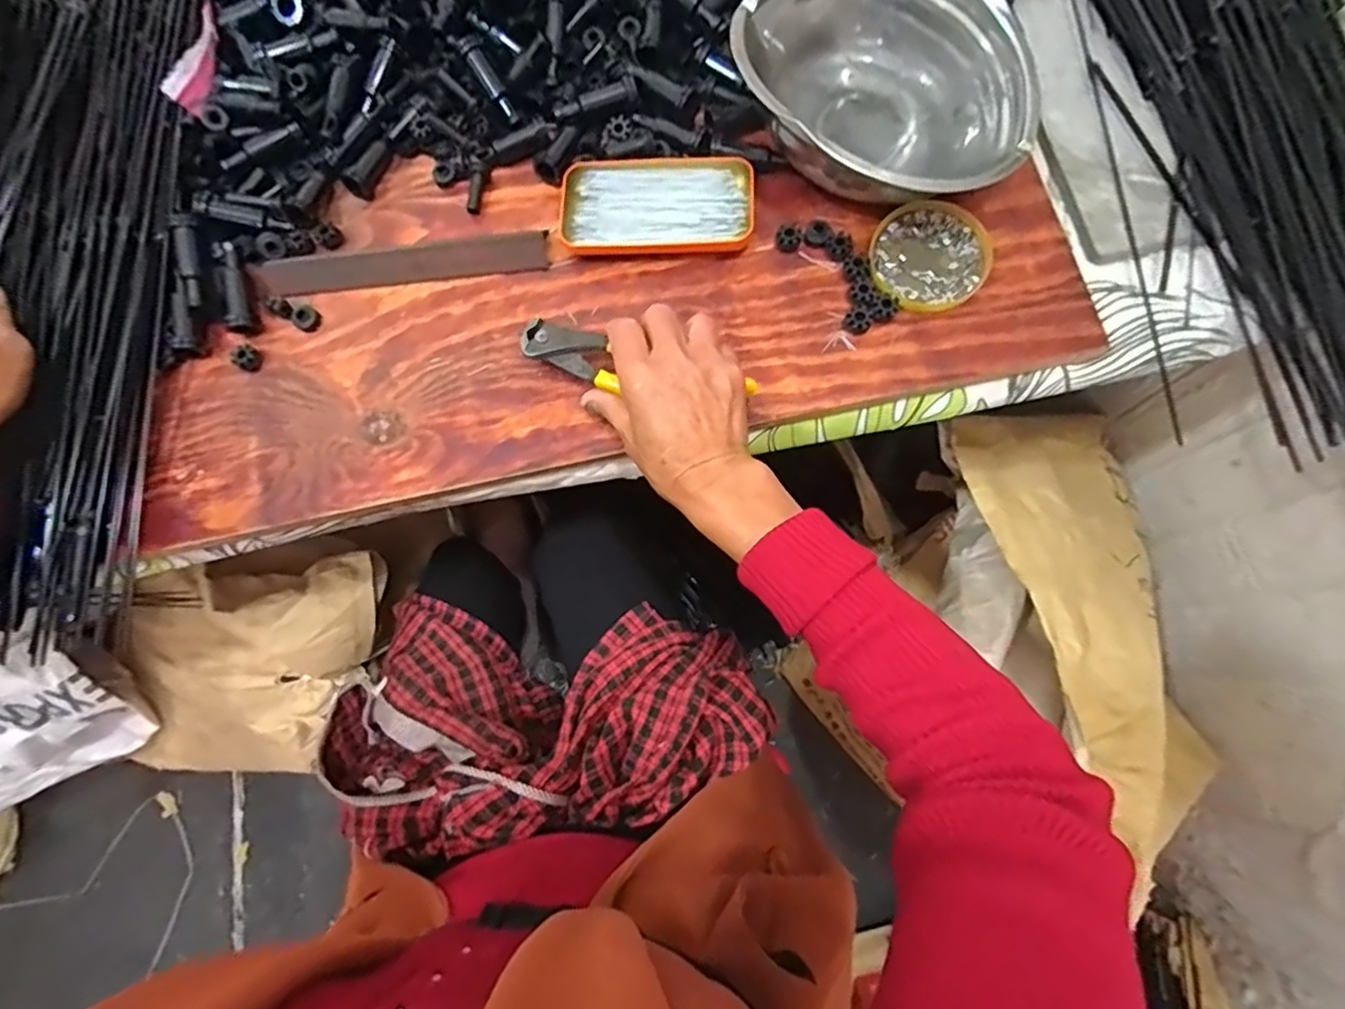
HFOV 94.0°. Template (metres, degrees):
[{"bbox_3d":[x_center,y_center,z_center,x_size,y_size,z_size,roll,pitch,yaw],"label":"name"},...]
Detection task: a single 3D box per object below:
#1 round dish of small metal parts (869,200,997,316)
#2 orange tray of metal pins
[{"bbox_3d":[0.188,-0.182,0.457,0.089,0.012,0.080,-44,76,-11],"label":"round dish of small metal parts"},{"bbox_3d":[-0.013,-0.226,0.477,0.143,0.022,0.076,-3,73,1],"label":"orange tray of metal pins"}]

